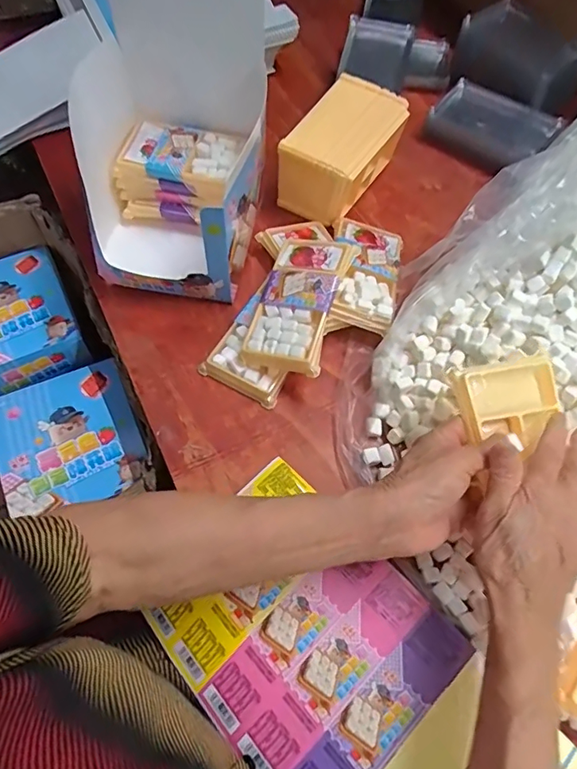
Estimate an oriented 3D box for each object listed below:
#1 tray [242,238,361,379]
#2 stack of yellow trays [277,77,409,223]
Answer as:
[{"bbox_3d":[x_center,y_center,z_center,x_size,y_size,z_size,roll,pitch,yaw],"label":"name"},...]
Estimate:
[{"bbox_3d":[0.011,-0.077,0.454,0.071,0.019,0.133,13,72,20],"label":"tray"},{"bbox_3d":[0.059,-0.252,0.537,0.082,0.080,0.139,32,67,15],"label":"stack of yellow trays"}]

